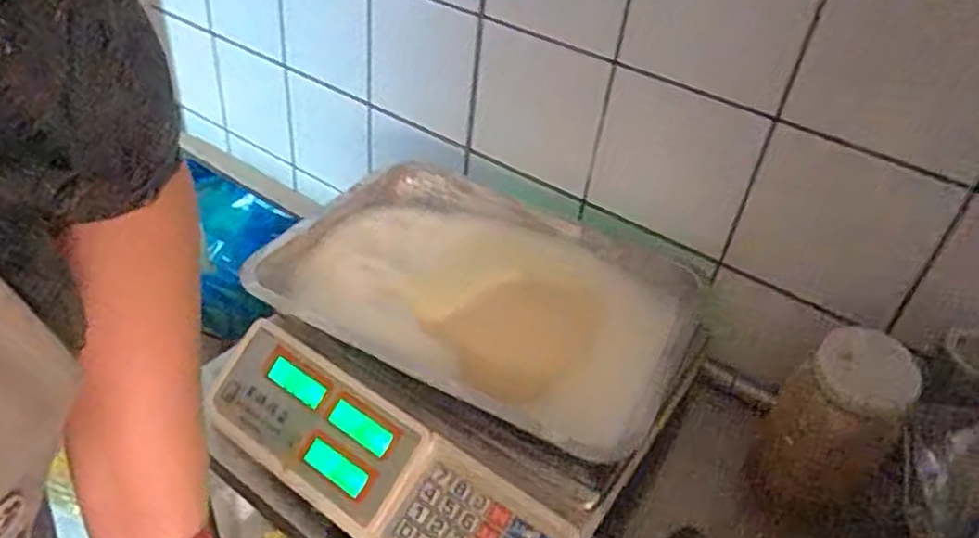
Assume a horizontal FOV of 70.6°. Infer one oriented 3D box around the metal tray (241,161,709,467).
[{"bbox_3d":[-0.002,0.012,0.598,0.339,0.032,0.253,23,40,18],"label":"metal tray"}]

